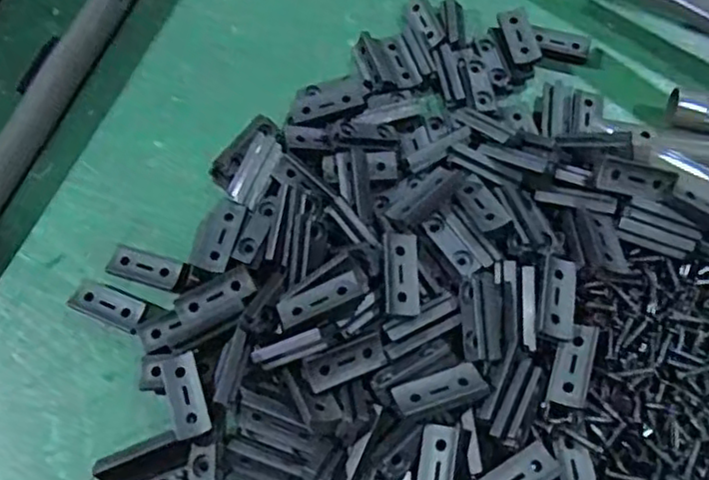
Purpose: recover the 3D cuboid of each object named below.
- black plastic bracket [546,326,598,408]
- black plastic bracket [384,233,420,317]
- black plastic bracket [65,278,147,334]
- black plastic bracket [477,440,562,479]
[{"bbox_3d":[0.087,0.049,0.267,0.014,0.006,0.034,18,65,11],"label":"black plastic bracket"},{"bbox_3d":[0.020,0.014,0.279,0.015,0.004,0.035,4,70,-16],"label":"black plastic bracket"},{"bbox_3d":[-0.110,0.030,0.304,0.035,0.009,0.014,20,66,12],"label":"black plastic bracket"},{"bbox_3d":[0.059,0.087,0.245,0.035,0.004,0.014,-25,59,-23],"label":"black plastic bracket"}]

